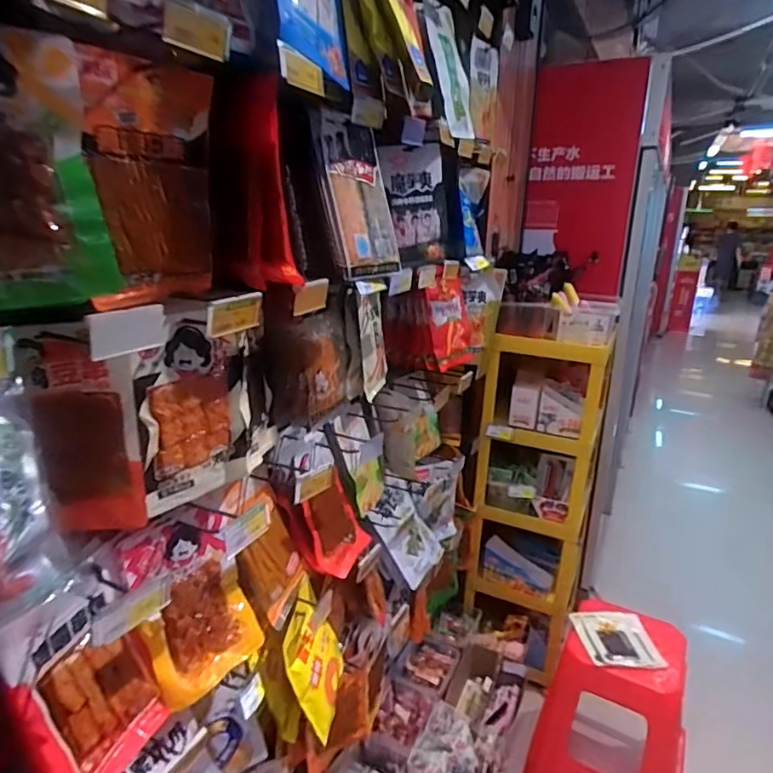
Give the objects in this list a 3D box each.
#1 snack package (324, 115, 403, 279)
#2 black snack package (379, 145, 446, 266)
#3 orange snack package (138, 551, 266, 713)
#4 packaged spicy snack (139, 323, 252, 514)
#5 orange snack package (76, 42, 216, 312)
[{"bbox_3d":[-0.039,-0.300,0.868,0.016,0.249,0.148,-5,15,37],"label":"snack package"},{"bbox_3d":[0.071,-0.390,1.169,0.146,0.241,0.025,-17,21,-25],"label":"black snack package"},{"bbox_3d":[-0.271,0.357,0.805,0.017,0.167,0.164,-18,5,38],"label":"orange snack package"},{"bbox_3d":[-0.251,0.032,0.728,0.033,0.223,0.172,10,19,23],"label":"packaged spicy snack"},{"bbox_3d":[-0.268,-0.229,0.622,0.036,0.253,0.149,16,22,37],"label":"orange snack package"}]

